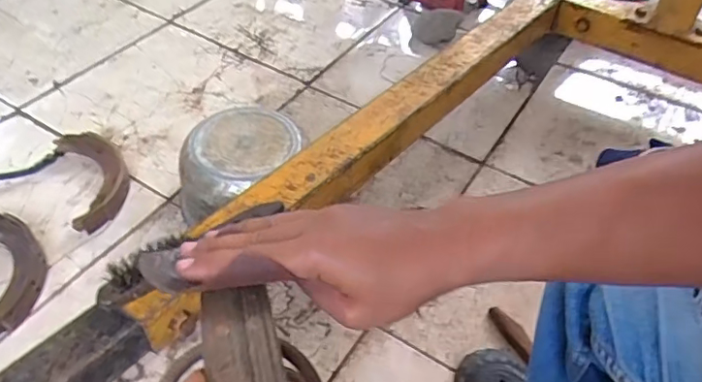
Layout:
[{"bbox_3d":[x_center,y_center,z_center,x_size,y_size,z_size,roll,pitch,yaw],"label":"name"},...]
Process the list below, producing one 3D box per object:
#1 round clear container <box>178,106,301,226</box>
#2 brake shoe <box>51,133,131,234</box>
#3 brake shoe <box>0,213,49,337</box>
[{"bbox_3d":[-0.176,-0.032,0.897,0.203,0.118,0.169,-19,52,-20],"label":"round clear container"},{"bbox_3d":[-0.433,-0.027,0.939,0.102,0.033,0.221,-17,51,-19],"label":"brake shoe"},{"bbox_3d":[-0.505,0.121,0.797,0.110,0.032,0.216,-5,48,-9],"label":"brake shoe"}]

